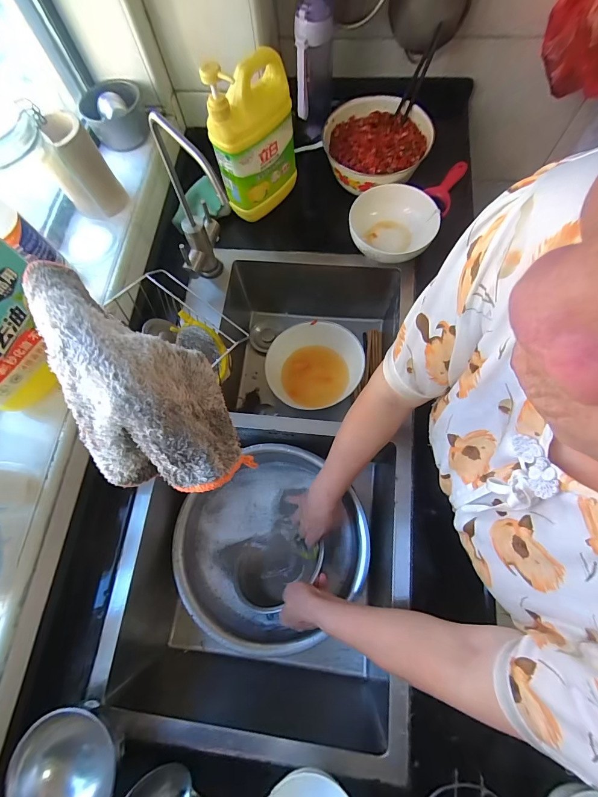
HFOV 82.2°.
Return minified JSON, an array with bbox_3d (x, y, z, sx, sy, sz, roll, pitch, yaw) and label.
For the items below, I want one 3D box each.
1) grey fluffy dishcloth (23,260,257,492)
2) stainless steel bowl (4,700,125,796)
[{"bbox_3d":[-0.126,-0.019,0.266,0.106,0.100,0.198,-23,72,-6],"label":"grey fluffy dishcloth"},{"bbox_3d":[-0.265,0.424,0.389,0.117,0.050,0.103,35,39,17],"label":"stainless steel bowl"}]

